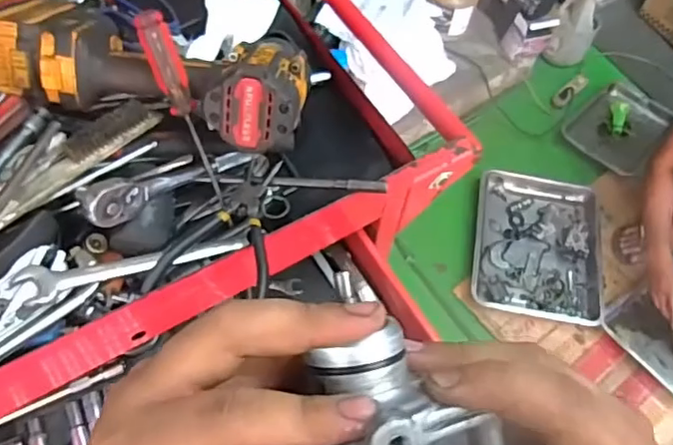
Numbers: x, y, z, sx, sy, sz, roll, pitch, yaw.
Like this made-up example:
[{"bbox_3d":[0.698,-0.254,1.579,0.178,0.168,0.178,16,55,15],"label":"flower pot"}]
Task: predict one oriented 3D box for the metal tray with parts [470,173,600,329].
[{"bbox_3d":[0.559,0.052,1.627,0.338,0.041,0.433,10,60,3],"label":"metal tray with parts"}]

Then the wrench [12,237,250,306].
[{"bbox_3d":[-0.163,0.035,0.499,0.191,0.014,0.030,-11,59,-32],"label":"wrench"}]

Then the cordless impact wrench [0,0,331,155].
[{"bbox_3d":[-0.160,-0.141,0.517,0.270,0.074,0.117,13,60,4],"label":"cordless impact wrench"}]

